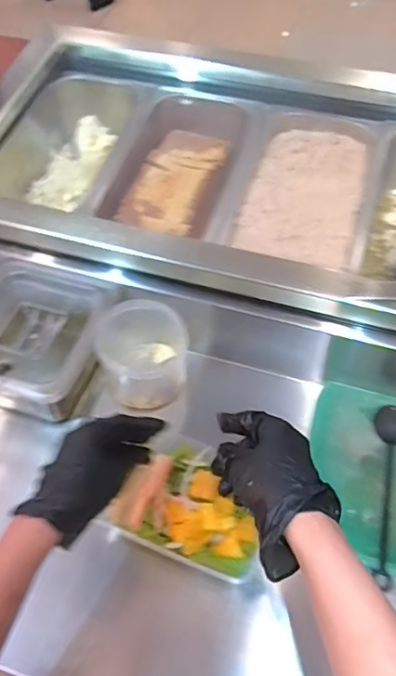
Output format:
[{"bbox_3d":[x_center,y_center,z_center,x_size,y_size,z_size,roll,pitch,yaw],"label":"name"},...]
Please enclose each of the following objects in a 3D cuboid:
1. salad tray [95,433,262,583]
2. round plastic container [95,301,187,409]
[{"bbox_3d":[-0.005,0.157,0.519,0.141,0.037,0.107,19,54,14],"label":"salad tray"},{"bbox_3d":[-0.065,0.015,0.637,0.102,0.093,0.106,0,52,0],"label":"round plastic container"}]

